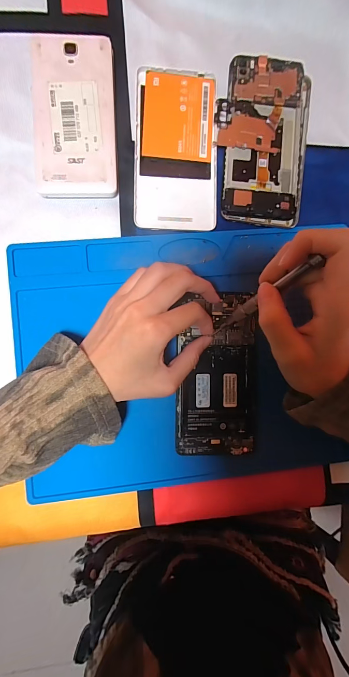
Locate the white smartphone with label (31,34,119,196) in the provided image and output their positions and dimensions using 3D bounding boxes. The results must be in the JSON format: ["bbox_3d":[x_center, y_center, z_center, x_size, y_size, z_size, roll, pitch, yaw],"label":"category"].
[{"bbox_3d":[-0.089,-0.197,0.267,0.071,0.011,0.140,-2,89,-5],"label":"white smartphone with label"}]

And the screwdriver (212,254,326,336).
[{"bbox_3d":[0.060,-0.026,0.215,0.009,0.100,0.006,51,47,-2],"label":"screwdriver"}]

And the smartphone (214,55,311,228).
[{"bbox_3d":[0.083,-0.187,0.282,0.087,0.011,0.153,7,88,-5],"label":"smartphone"}]

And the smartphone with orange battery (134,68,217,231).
[{"bbox_3d":[0.002,-0.176,0.278,0.075,0.004,0.146,1,89,-5],"label":"smartphone with orange battery"}]

